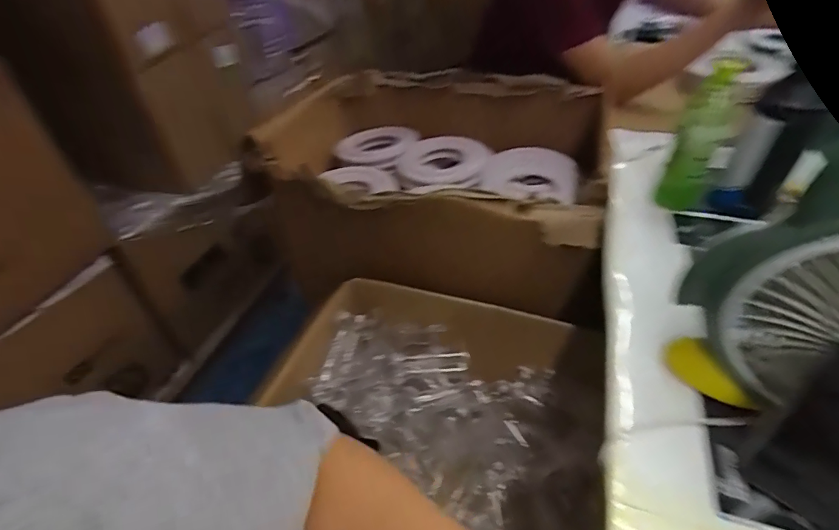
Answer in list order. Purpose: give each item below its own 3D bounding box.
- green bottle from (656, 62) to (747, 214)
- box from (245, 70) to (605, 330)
[{"bbox_3d":[0.385,-0.168,0.605,0.050,0.201,0.060,-35,53,-30],"label":"green bottle"},{"bbox_3d":[-0.024,-0.208,0.959,0.772,0.278,0.555,12,45,15],"label":"box"}]

